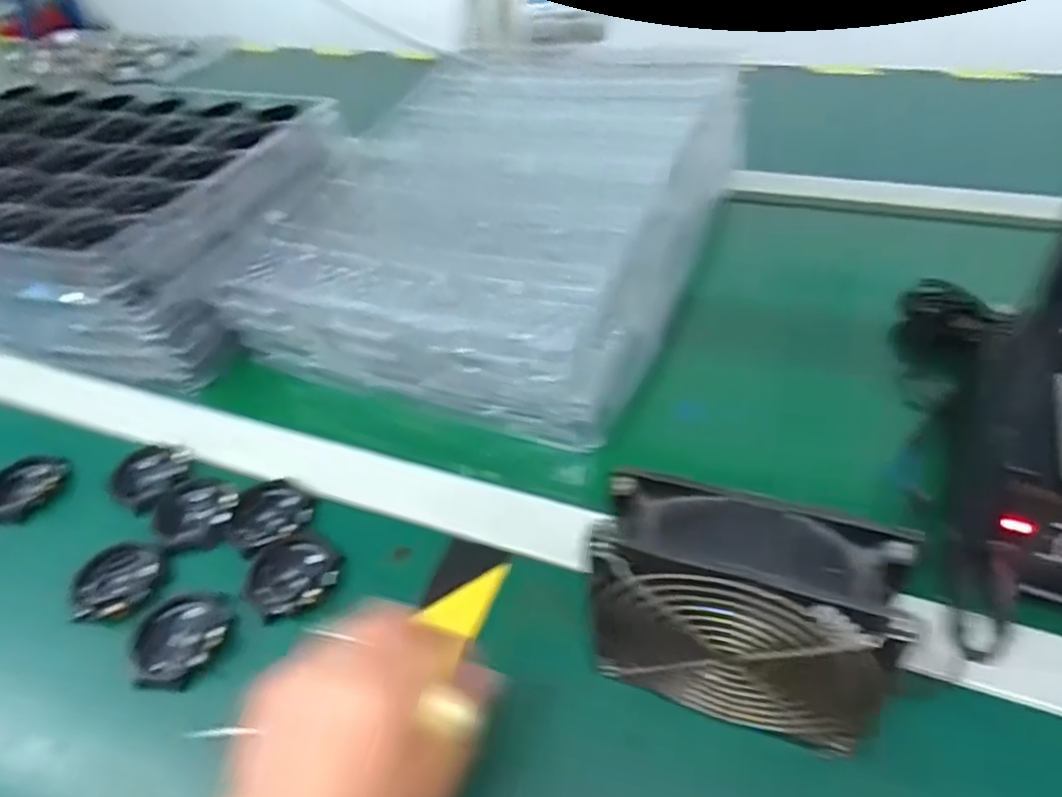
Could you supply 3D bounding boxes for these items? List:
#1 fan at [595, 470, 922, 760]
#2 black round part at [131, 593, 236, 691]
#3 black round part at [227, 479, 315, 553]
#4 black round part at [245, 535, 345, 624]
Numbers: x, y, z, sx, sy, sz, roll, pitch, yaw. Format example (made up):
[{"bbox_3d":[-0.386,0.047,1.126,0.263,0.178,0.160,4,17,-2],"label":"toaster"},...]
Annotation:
[{"bbox_3d":[0.088,0.092,0.291,0.120,0.106,0.046,13,47,20],"label":"fan"},{"bbox_3d":[-0.193,0.132,0.380,0.057,0.016,0.053,-4,43,4],"label":"black round part"},{"bbox_3d":[-0.165,0.073,0.435,0.050,0.016,0.043,-29,47,-21],"label":"black round part"},{"bbox_3d":[-0.139,0.102,0.401,0.054,0.014,0.052,-4,43,4],"label":"black round part"}]

